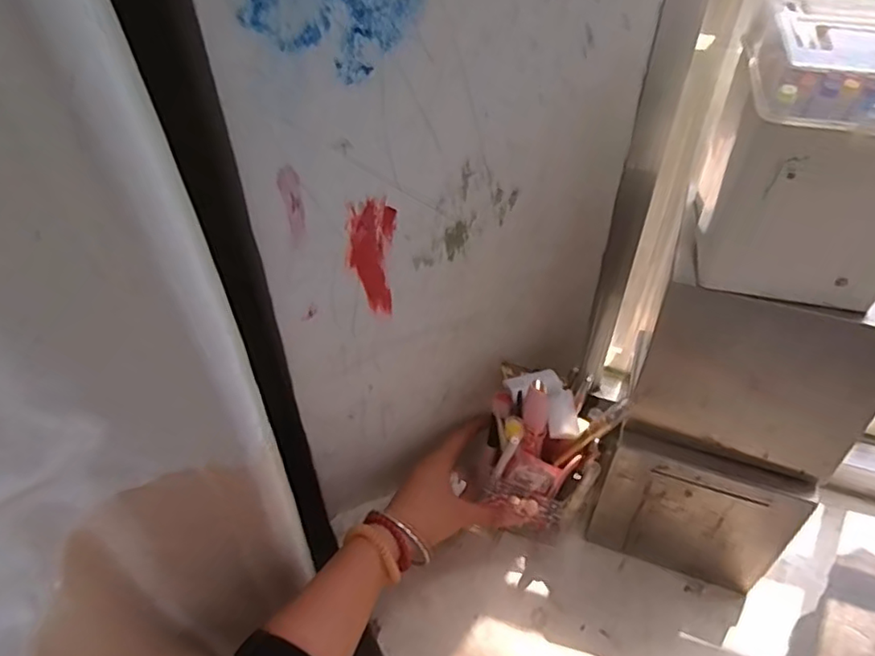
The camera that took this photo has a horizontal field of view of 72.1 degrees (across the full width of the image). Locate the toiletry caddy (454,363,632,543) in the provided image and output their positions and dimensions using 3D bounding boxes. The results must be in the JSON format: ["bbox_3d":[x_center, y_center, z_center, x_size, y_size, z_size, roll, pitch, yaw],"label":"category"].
[{"bbox_3d":[0.090,0.103,0.538,0.111,0.170,0.085,10,44,9],"label":"toiletry caddy"}]

